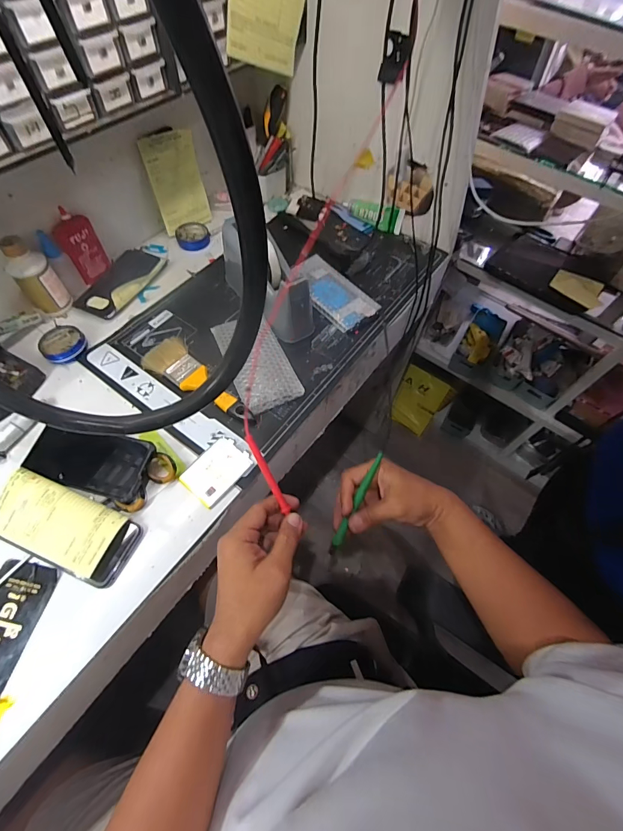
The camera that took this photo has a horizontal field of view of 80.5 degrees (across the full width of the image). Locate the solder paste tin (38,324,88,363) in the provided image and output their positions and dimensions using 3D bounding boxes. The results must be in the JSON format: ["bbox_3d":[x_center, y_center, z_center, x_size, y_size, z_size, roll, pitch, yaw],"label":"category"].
[{"bbox_3d":[-0.378,-0.111,0.561,0.061,0.016,0.063,1,60,-2],"label":"solder paste tin"}]

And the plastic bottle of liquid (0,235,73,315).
[{"bbox_3d":[-0.418,-0.208,0.557,0.046,0.113,0.047,1,60,-2],"label":"plastic bottle of liquid"}]

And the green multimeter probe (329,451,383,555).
[{"bbox_3d":[0.056,0.107,0.451,0.011,0.011,0.135,27,81,12],"label":"green multimeter probe"}]

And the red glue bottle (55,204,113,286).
[{"bbox_3d":[-0.374,-0.275,0.604,0.023,0.101,0.062,22,62,10],"label":"red glue bottle"}]

